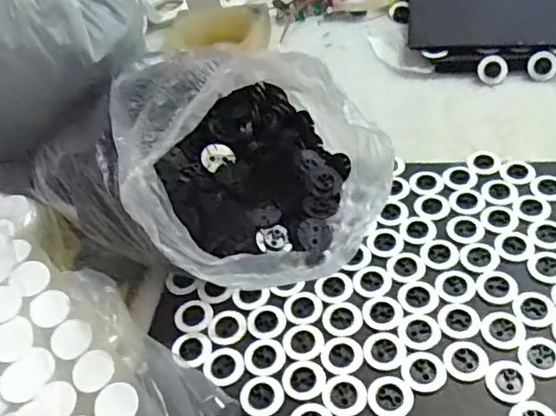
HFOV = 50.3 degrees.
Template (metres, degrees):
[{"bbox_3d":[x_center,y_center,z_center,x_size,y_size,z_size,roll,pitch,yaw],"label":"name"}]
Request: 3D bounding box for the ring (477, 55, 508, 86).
[{"bbox_3d":[0.222,-0.143,0.612,0.030,0.006,0.032,-2,81,14],"label":"ring"}]

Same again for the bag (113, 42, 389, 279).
[{"bbox_3d":[-0.030,-0.039,0.452,0.184,0.144,0.177,-31,50,-19],"label":"bag"}]

